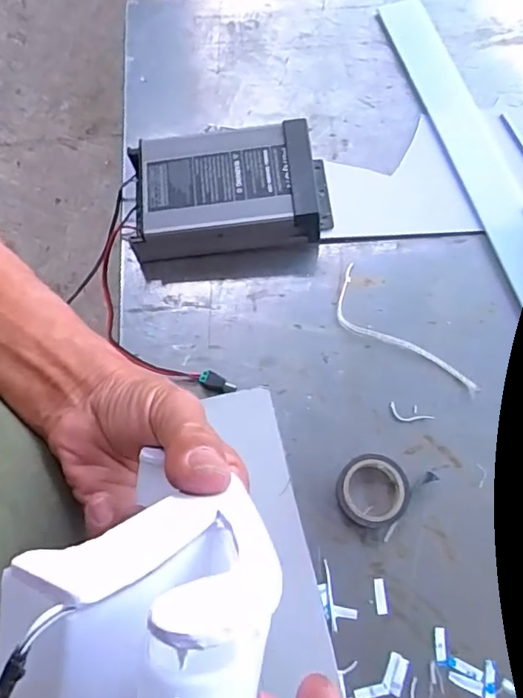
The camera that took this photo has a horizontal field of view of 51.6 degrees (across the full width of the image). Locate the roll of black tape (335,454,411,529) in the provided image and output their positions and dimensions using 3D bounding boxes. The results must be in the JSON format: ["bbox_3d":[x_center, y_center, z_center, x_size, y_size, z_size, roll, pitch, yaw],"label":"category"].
[{"bbox_3d":[0.090,0.115,0.438,0.056,0.022,0.056,-1,70,2],"label":"roll of black tape"}]

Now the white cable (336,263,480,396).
[{"bbox_3d":[0.121,-0.008,0.492,0.048,0.004,0.163,-39,73,-12],"label":"white cable"}]

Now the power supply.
[{"bbox_3d":[-0.029,-0.153,0.524,0.189,0.052,0.112,-6,70,-1],"label":"power supply"}]

